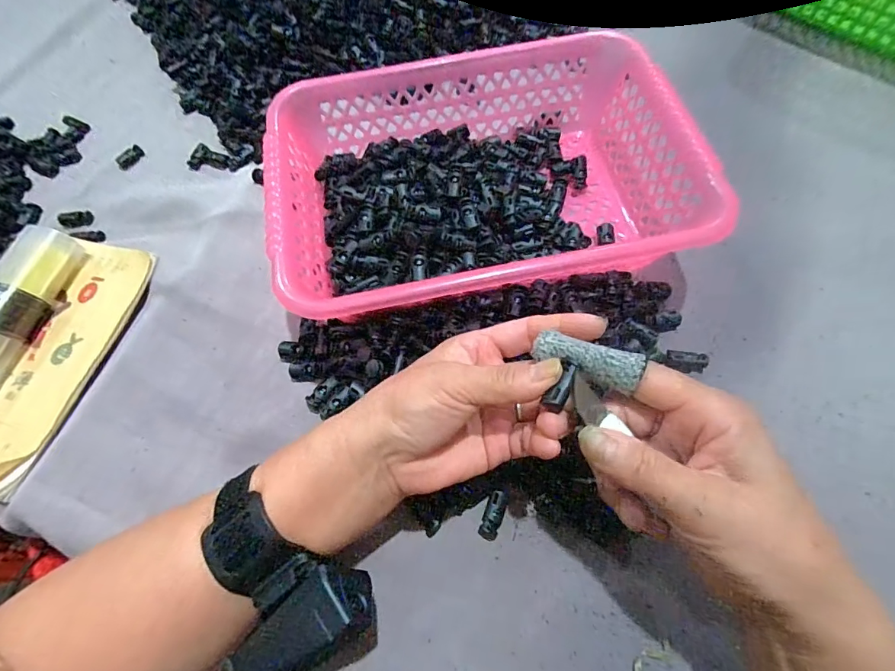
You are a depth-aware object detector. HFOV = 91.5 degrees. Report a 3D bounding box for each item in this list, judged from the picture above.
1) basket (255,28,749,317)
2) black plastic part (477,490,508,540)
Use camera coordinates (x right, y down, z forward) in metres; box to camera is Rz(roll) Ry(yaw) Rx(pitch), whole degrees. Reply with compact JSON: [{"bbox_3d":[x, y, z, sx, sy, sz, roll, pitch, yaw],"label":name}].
[{"bbox_3d":[0.025,-0.117,0.347,0.299,0.079,0.208,-12,65,-2],"label":"basket"},{"bbox_3d":[0.029,0.115,0.278,0.012,0.011,0.030,20,68,12],"label":"black plastic part"}]

